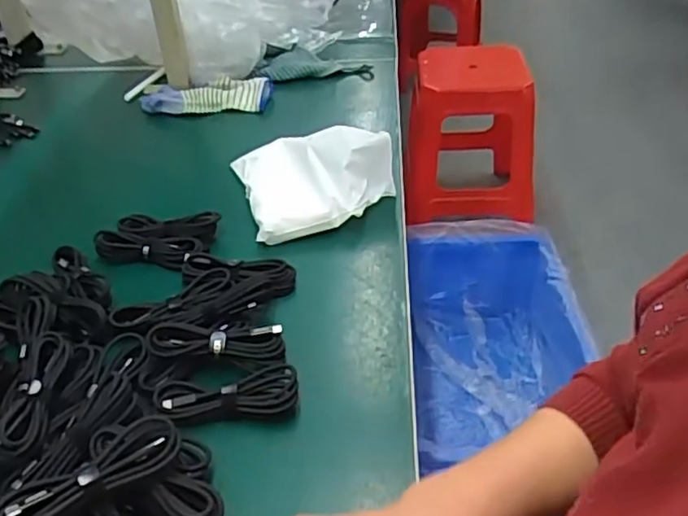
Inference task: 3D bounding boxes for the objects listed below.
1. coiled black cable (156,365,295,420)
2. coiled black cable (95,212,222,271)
[{"bbox_3d":[-0.092,0.103,0.489,0.109,0.017,0.037,-5,39,-1],"label":"coiled black cable"},{"bbox_3d":[-0.195,-0.023,0.651,0.113,0.029,0.064,7,40,12],"label":"coiled black cable"}]

